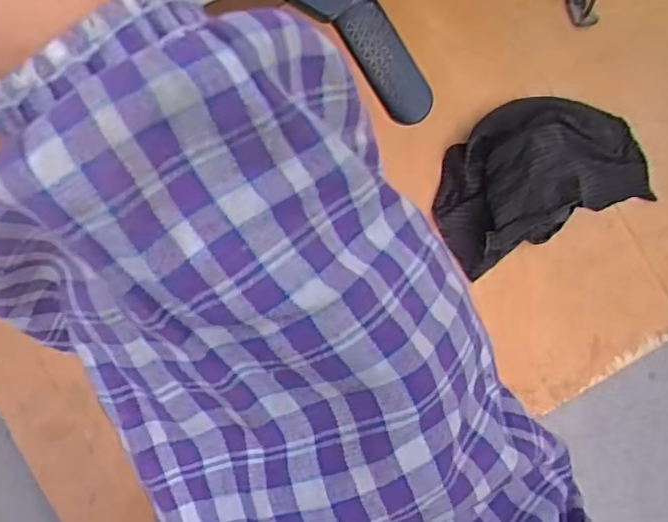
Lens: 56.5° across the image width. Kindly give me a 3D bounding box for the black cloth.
[{"bbox_3d":[0.212,-0.095,0.639,0.223,0.038,0.142,-27,88,-5],"label":"black cloth"}]

